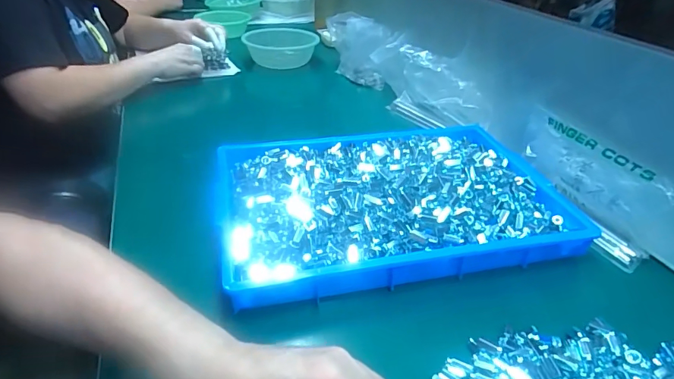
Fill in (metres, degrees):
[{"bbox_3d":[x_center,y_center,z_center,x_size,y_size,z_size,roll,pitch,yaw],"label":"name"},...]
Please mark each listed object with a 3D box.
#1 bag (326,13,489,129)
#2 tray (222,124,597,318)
[{"bbox_3d":[0.114,-0.252,0.906,0.074,0.129,0.515,-14,37,-22],"label":"bag"},{"bbox_3d":[0.067,0.000,0.565,0.426,0.072,0.293,-7,35,-9],"label":"tray"}]

